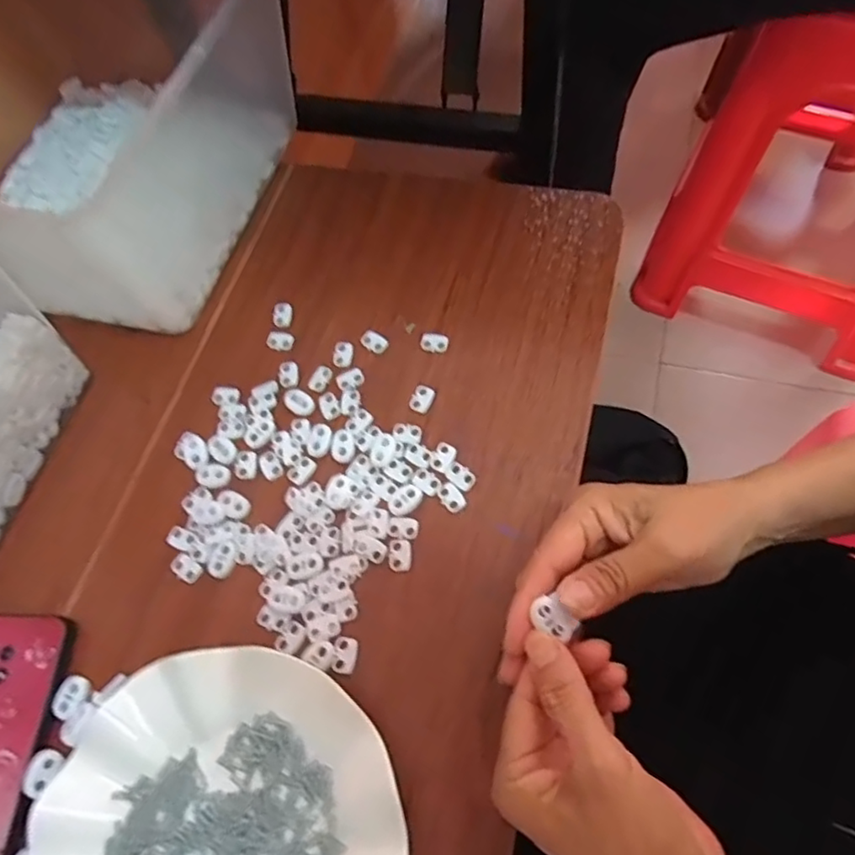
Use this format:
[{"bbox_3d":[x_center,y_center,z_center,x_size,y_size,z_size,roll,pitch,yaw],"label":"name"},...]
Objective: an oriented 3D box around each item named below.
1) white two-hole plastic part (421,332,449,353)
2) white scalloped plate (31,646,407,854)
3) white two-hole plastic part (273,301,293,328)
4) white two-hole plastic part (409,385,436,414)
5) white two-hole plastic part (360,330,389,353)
[{"bbox_3d":[0.005,-0.060,0.425,0.020,0.004,0.014,6,65,10],"label":"white two-hole plastic part"},{"bbox_3d":[-0.105,0.208,0.293,0.179,0.029,0.178,-3,64,6],"label":"white scalloped plate"},{"bbox_3d":[-0.109,-0.085,0.453,0.014,0.004,0.021,-9,63,3],"label":"white two-hole plastic part"},{"bbox_3d":[-0.003,-0.020,0.406,0.015,0.004,0.020,20,68,16],"label":"white two-hole plastic part"},{"bbox_3d":[-0.038,-0.062,0.431,0.020,0.004,0.013,28,71,19],"label":"white two-hole plastic part"}]

